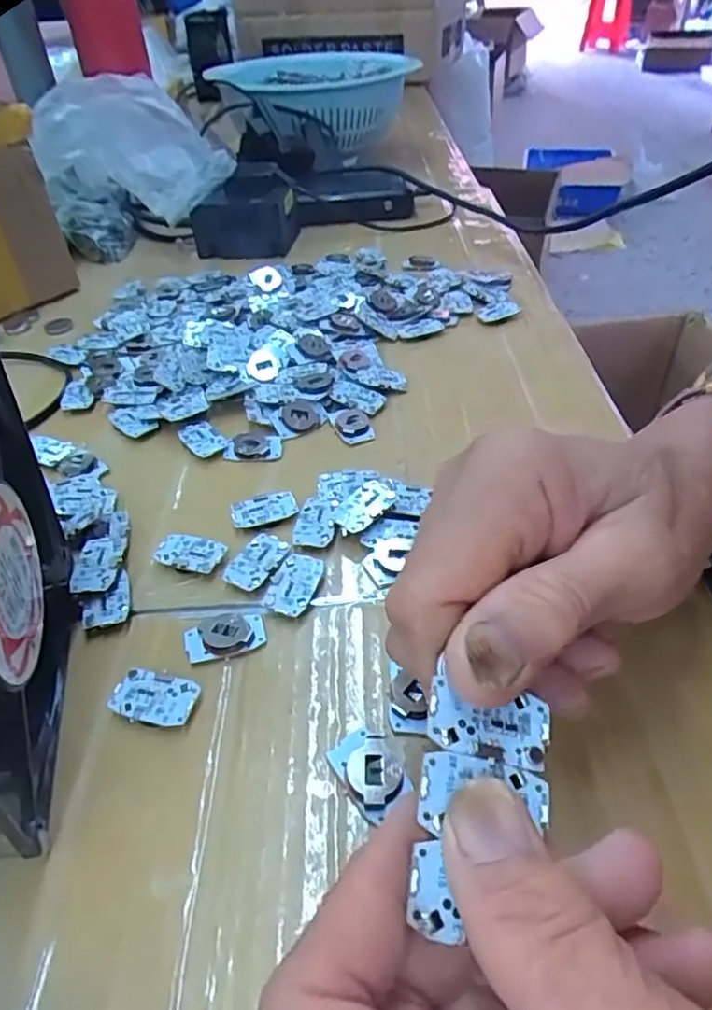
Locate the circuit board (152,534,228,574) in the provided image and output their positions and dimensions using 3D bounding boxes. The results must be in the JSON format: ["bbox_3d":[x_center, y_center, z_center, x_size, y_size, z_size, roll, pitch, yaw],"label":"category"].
[{"bbox_3d":[-0.071,0.021,0.274,0.029,0.006,0.018,15,46,18],"label":"circuit board"}]

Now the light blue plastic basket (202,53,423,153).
[{"bbox_3d":[-0.042,-0.443,0.697,0.187,0.066,0.181,-24,47,-21],"label":"light blue plastic basket"}]

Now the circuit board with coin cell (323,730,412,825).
[{"bbox_3d":[0.004,0.084,0.202,0.018,0.006,0.027,-22,46,-20],"label":"circuit board with coin cell"}]

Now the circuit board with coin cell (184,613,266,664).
[{"bbox_3d":[-0.050,0.050,0.243,0.029,0.005,0.019,-11,44,-9],"label":"circuit board with coin cell"}]

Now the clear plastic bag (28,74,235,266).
[{"bbox_3d":[-0.185,-0.283,0.528,0.139,0.112,0.118,-19,45,-17],"label":"clear plastic bag"}]

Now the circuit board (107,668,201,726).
[{"bbox_3d":[-0.070,0.068,0.223,0.030,0.005,0.017,7,44,10],"label":"circuit board"}]

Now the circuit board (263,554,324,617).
[{"bbox_3d":[-0.025,0.031,0.257,0.018,0.004,0.028,12,45,15],"label":"circuit board"}]

